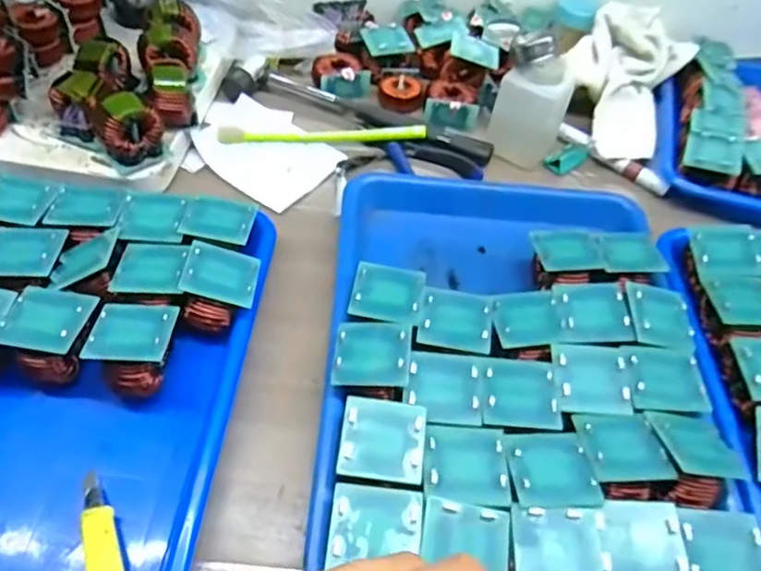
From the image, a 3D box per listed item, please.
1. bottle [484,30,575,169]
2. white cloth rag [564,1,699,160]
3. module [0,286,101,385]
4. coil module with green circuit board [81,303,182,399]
[{"bbox_3d":[0.134,-0.162,0.529,0.062,0.106,0.044,20,53,9],"label":"bottle"},{"bbox_3d":[0.240,-0.207,0.582,0.105,0.067,0.166,26,54,14],"label":"white cloth rag"},{"bbox_3d":[-0.204,0.032,0.373,0.046,0.043,0.047,9,52,1],"label":"module"},{"bbox_3d":[-0.152,0.041,0.375,0.045,0.047,0.047,6,51,-1],"label":"coil module with green circuit board"}]

